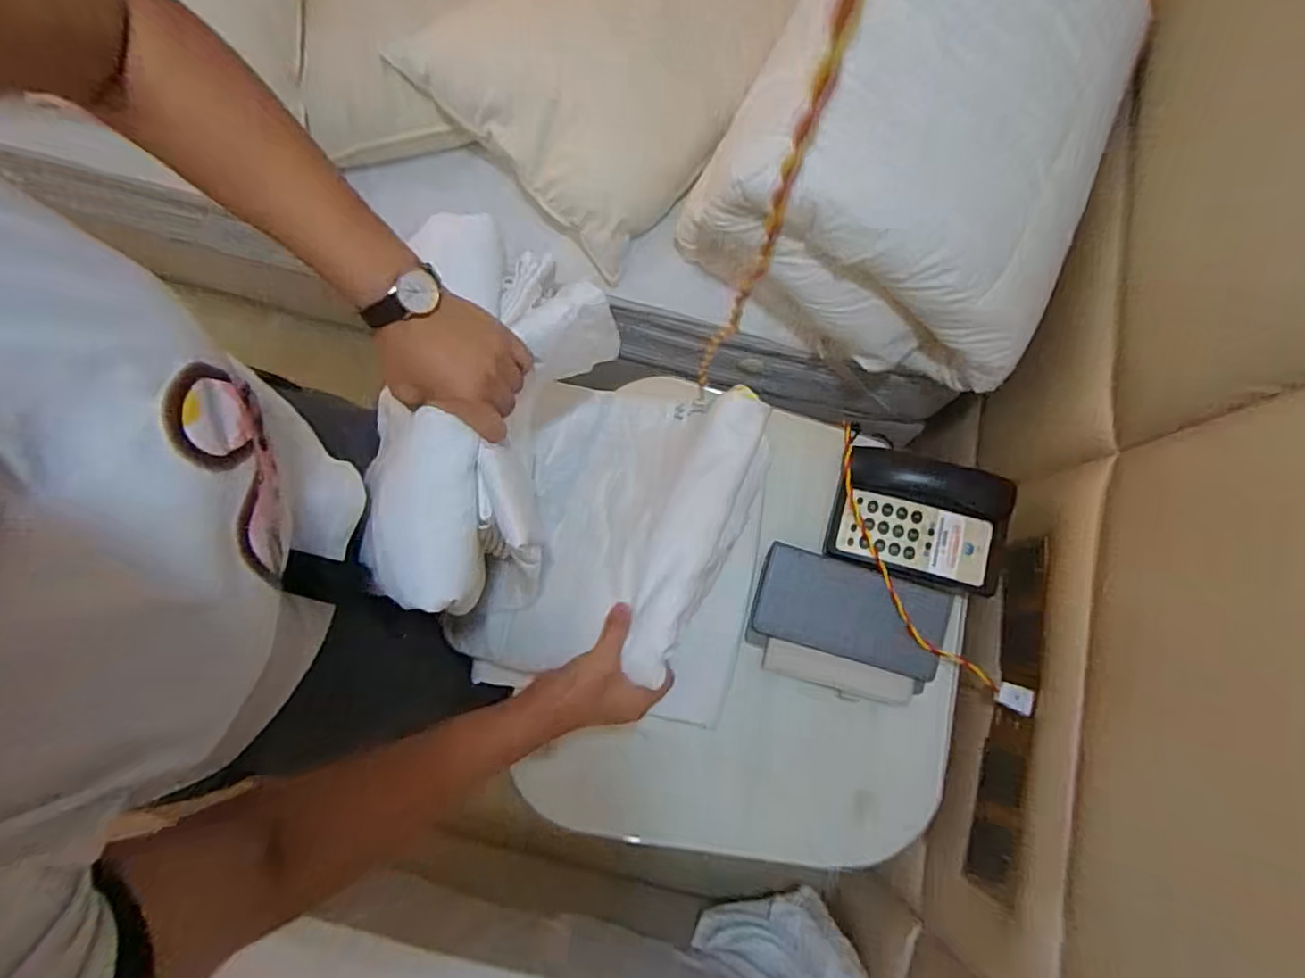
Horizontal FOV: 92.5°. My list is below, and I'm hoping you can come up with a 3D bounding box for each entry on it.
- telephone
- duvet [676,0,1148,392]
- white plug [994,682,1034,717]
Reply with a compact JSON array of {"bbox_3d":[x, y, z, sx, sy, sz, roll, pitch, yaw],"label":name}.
[{"bbox_3d":[0.342,0.038,0.805,0.213,0.063,0.156,16,78,2],"label":"telephone"},{"bbox_3d":[0.321,-0.448,0.801,0.464,0.312,0.469,23,78,4],"label":"duvet"},{"bbox_3d":[0.446,0.256,0.768,0.044,0.012,0.033,23,78,4],"label":"white plug"}]

